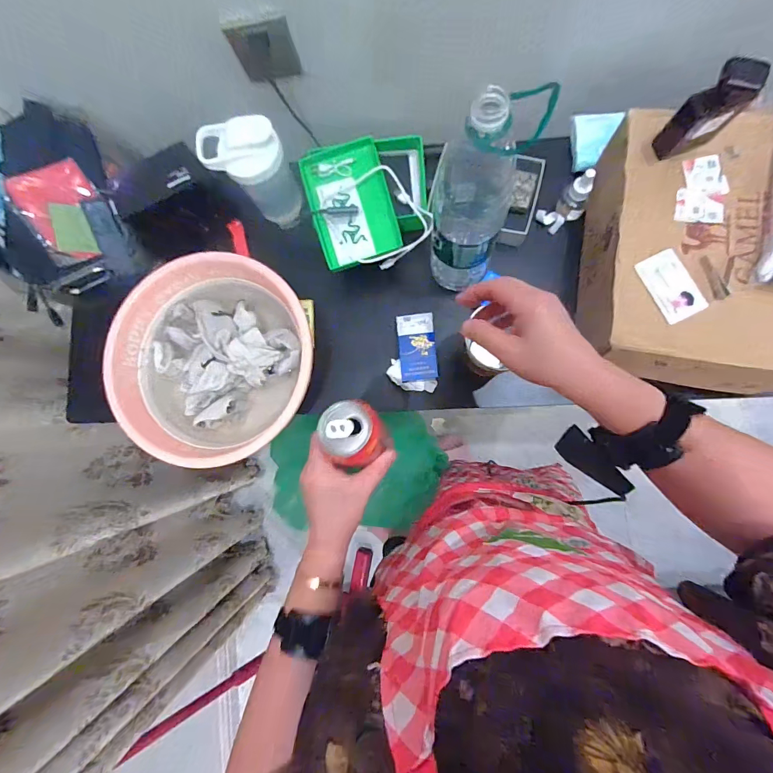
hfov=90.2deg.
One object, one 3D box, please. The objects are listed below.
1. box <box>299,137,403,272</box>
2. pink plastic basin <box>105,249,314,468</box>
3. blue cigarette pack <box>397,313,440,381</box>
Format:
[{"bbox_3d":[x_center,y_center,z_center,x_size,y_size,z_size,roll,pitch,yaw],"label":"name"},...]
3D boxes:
[{"bbox_3d":[-0.048,-0.254,0.543,0.110,0.023,0.150,-16,101,2],"label":"box"},{"bbox_3d":[-0.234,-0.036,0.561,0.272,0.115,0.268,-1,83,6],"label":"pink plastic basin"},{"bbox_3d":[0.046,-0.059,0.576,0.054,0.018,0.101,-5,82,5],"label":"blue cigarette pack"}]

